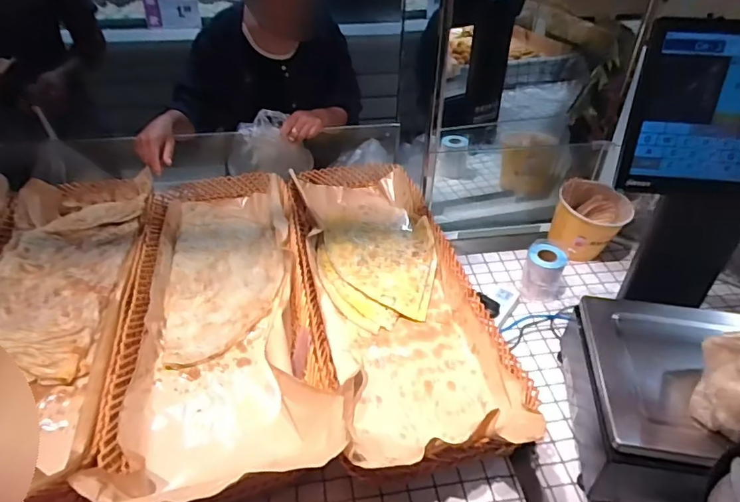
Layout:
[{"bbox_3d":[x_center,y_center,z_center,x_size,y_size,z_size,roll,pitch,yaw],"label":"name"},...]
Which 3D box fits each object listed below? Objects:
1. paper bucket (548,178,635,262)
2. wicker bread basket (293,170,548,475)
[{"bbox_3d":[0.532,-0.070,1.210,0.169,0.140,0.157,1,38,0],"label":"paper bucket"},{"bbox_3d":[0.021,0.065,1.005,0.331,0.118,0.818,-10,40,-10],"label":"wicker bread basket"}]

